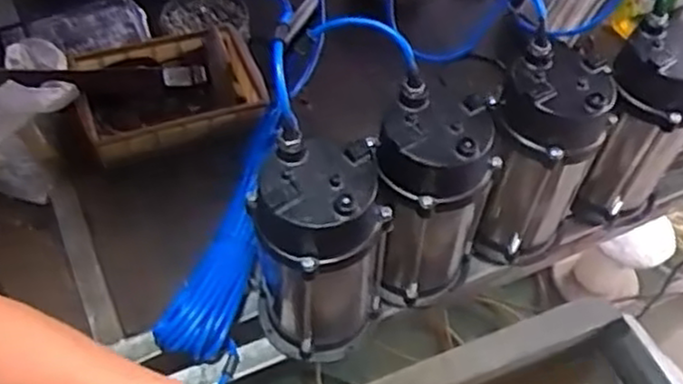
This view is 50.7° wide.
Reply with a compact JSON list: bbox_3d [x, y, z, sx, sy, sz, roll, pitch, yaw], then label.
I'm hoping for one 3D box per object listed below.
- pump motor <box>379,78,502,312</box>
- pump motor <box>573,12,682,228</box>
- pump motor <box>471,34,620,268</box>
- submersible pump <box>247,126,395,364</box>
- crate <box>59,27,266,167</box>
[{"bbox_3d":[0.097,0.020,0.807,0.123,0.257,0.116,14,52,7],"label":"pump motor"},{"bbox_3d":[0.370,-0.074,0.899,0.119,0.252,0.120,26,55,16],"label":"pump motor"},{"bbox_3d":[0.227,-0.035,0.853,0.123,0.248,0.126,31,56,19],"label":"pump motor"},{"bbox_3d":[-0.022,0.067,0.759,0.137,0.250,0.119,2,52,-2],"label":"submersible pump"},{"bbox_3d":[-0.239,-0.139,1.008,0.249,0.057,0.184,-18,55,-17],"label":"crate"}]

